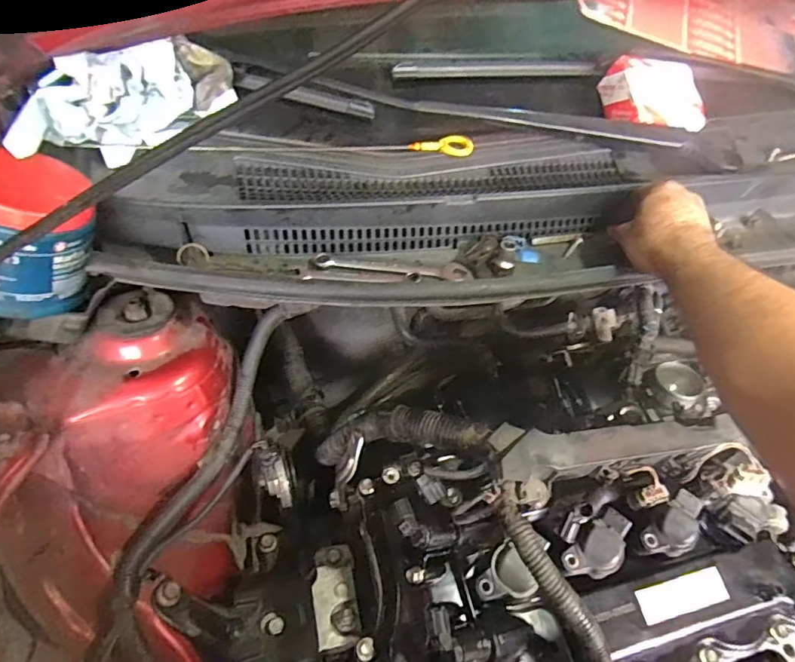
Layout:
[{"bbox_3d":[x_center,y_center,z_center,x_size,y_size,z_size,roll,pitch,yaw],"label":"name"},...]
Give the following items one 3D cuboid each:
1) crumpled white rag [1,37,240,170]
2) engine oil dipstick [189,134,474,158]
[{"bbox_3d":[-0.244,-0.205,0.467,0.210,0.091,0.049,-31,55,-33],"label":"crumpled white rag"},{"bbox_3d":[-0.061,-0.197,0.538,0.292,0.017,0.016,-3,44,-9],"label":"engine oil dipstick"}]

